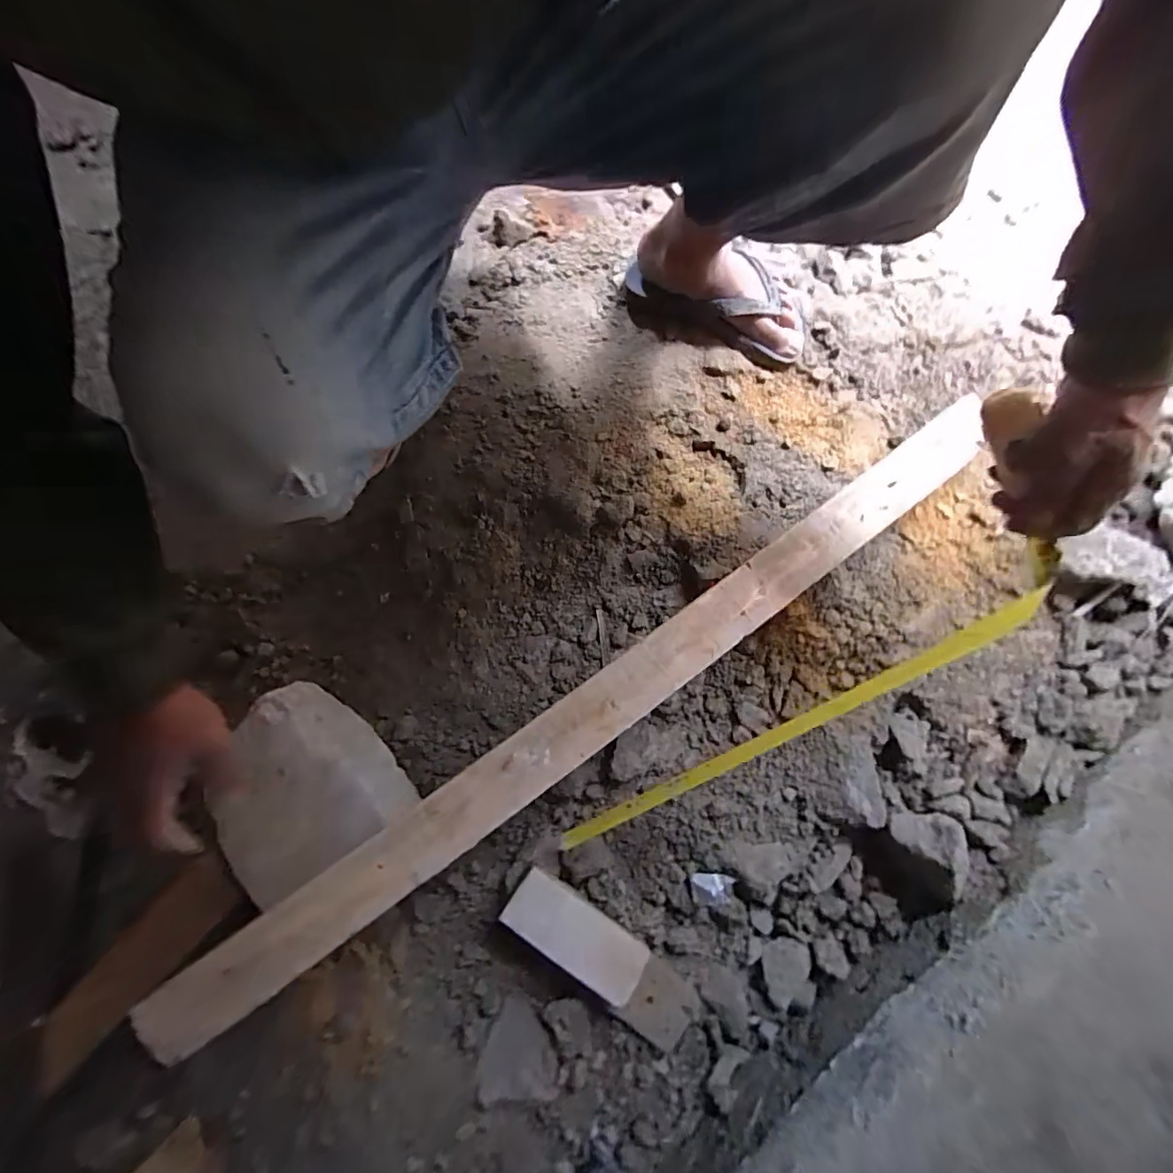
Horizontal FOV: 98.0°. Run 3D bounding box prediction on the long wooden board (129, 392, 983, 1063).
[{"bbox_3d":[0.044,0.091,0.483,0.938,0.016,0.057,-35,82,-9],"label":"long wooden board"}]

